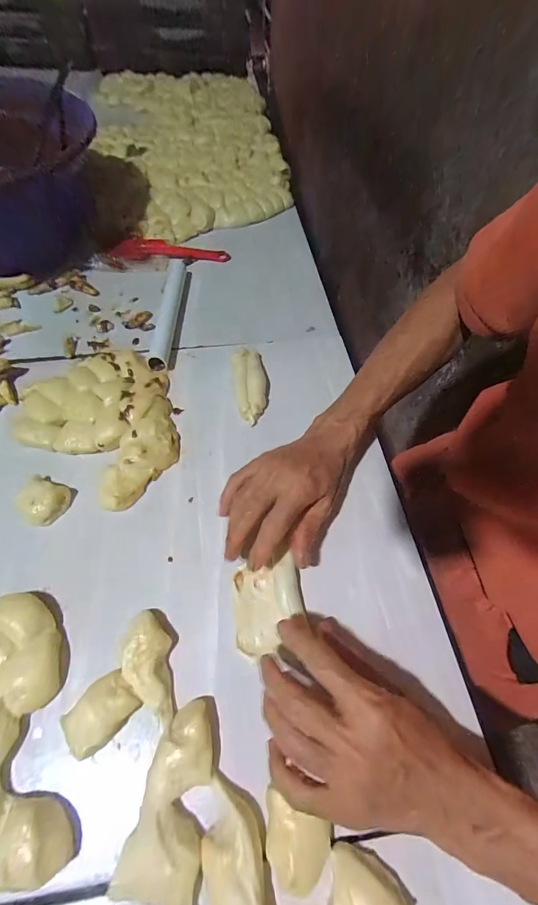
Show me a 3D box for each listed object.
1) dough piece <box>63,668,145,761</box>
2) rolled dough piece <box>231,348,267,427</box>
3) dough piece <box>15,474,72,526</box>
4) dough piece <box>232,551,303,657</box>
[{"bbox_3d":[-0.127,0.195,0.268,0.035,0.013,0.050,39,65,19],"label":"dough piece"},{"bbox_3d":[-0.025,-0.083,0.456,0.039,0.034,0.115,-6,59,-6],"label":"rolled dough piece"},{"bbox_3d":[-0.229,0.047,0.361,0.046,0.021,0.044,1,59,-2],"label":"dough piece"},{"bbox_3d":[-0.002,0.134,0.316,0.060,0.010,0.072,-18,62,13],"label":"dough piece"}]

